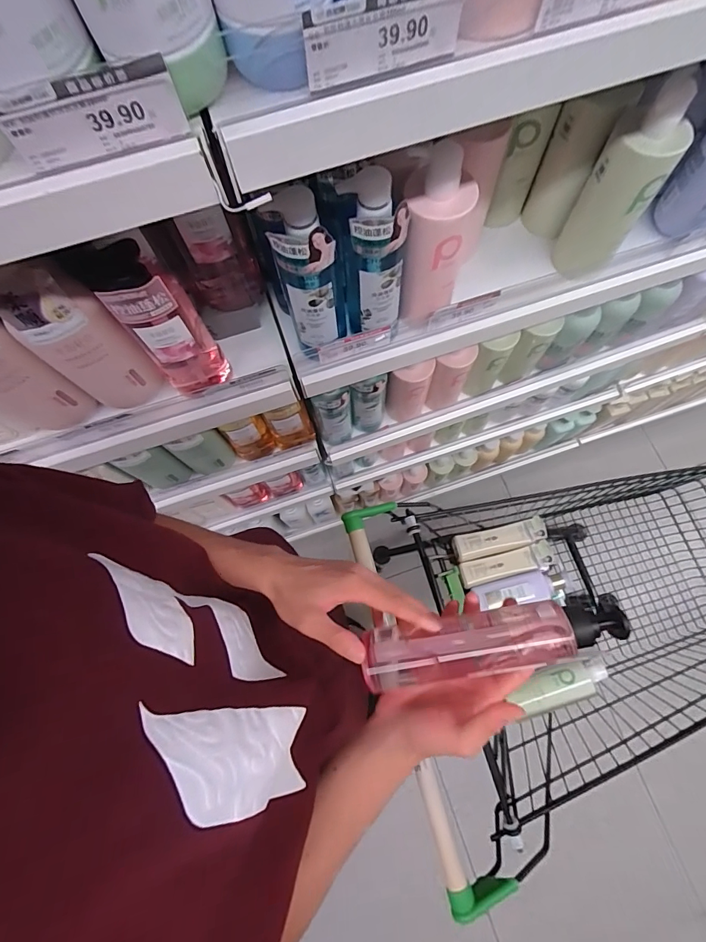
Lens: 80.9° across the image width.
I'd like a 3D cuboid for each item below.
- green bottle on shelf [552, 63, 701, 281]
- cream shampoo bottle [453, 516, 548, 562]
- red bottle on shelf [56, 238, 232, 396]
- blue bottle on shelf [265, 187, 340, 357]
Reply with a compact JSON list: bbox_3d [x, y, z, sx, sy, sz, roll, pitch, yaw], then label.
[{"bbox_3d":[0.330,-0.340,0.519,0.084,0.225,0.076,29,77,9],"label":"green bottle on shelf"},{"bbox_3d":[0.366,0.172,1.035,0.220,0.036,0.064,-12,74,-2],"label":"cream shampoo bottle"},{"bbox_3d":[-0.217,-0.166,0.482,0.077,0.213,0.077,-36,76,-8],"label":"red bottle on shelf"},{"bbox_3d":[-0.049,-0.214,0.468,0.062,0.176,0.064,-27,75,-6],"label":"blue bottle on shelf"}]

